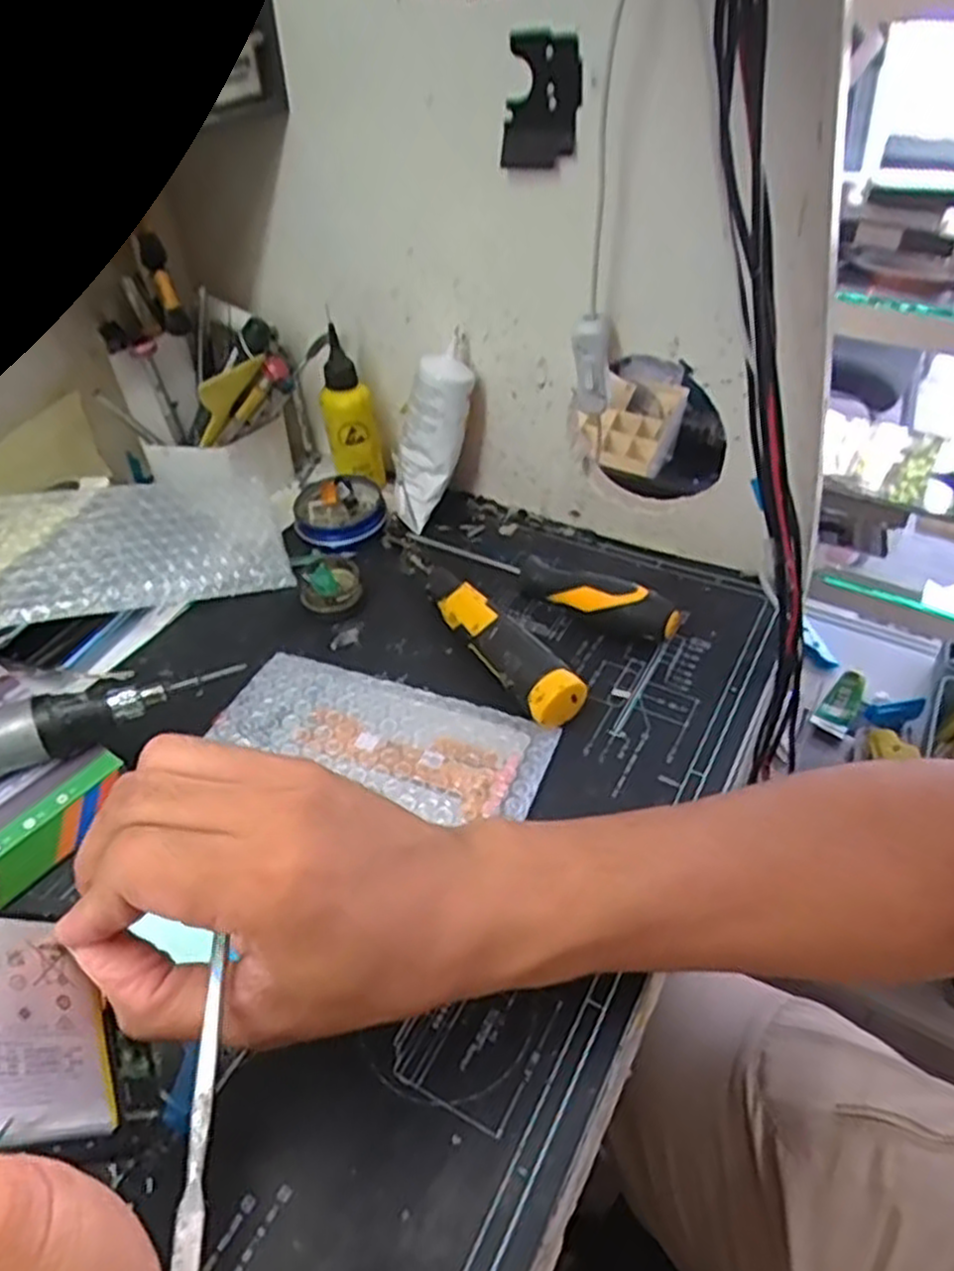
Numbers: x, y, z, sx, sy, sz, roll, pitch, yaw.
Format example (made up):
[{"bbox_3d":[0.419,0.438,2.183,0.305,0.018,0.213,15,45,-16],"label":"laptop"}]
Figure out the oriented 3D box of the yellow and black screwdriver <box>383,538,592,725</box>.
[{"bbox_3d":[-0.008,-0.014,0.467,0.028,0.030,0.188,-28,50,-25],"label":"yellow and black screwdriver"}]

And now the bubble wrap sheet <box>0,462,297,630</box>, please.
[{"bbox_3d":[-0.209,-0.064,0.495,0.169,0.011,0.100,-11,68,-27],"label":"bubble wrap sheet"}]

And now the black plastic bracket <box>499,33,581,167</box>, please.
[{"bbox_3d":[0.032,-0.263,0.390,0.040,0.056,0.006,25,50,24],"label":"black plastic bracket"}]

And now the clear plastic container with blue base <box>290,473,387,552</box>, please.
[{"bbox_3d":[-0.096,-0.087,0.553,0.062,0.022,0.062,0,44,0],"label":"clear plastic container with blue base"}]

